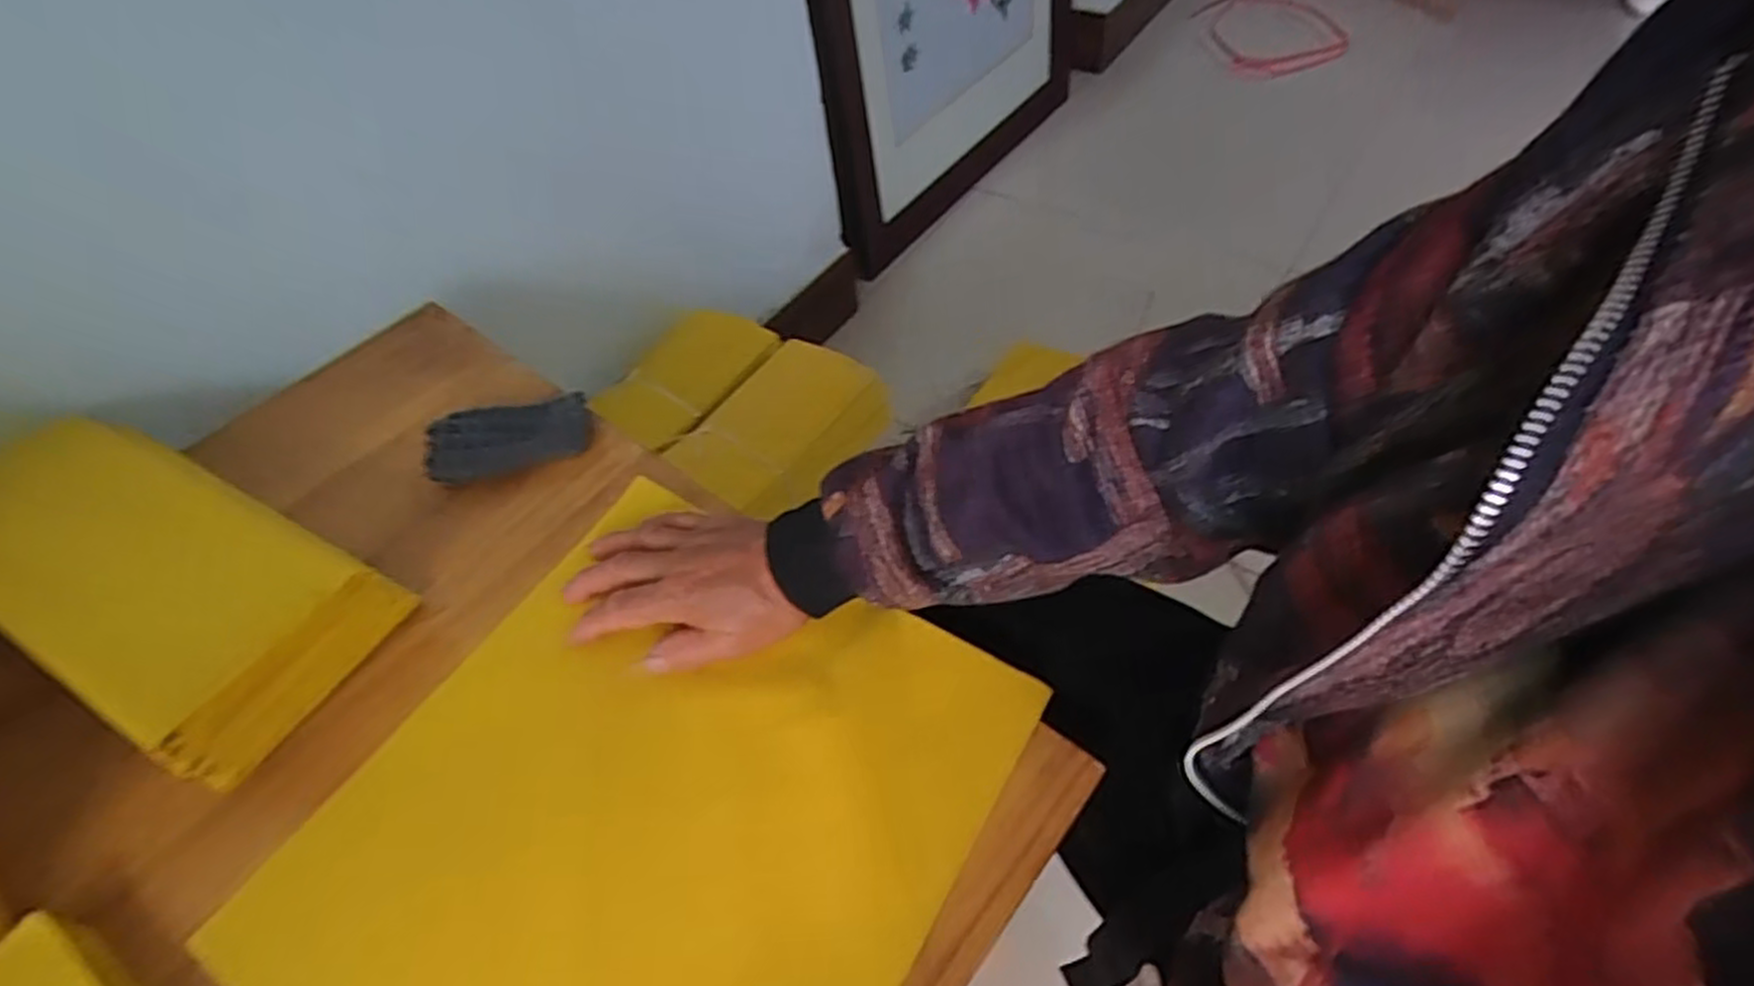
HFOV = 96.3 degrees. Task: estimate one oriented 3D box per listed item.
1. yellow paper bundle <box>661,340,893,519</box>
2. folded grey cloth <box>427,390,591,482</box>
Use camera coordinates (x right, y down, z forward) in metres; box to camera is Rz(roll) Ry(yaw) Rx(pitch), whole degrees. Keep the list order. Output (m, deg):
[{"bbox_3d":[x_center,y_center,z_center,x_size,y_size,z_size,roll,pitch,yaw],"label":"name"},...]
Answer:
[{"bbox_3d":[-0.103,-0.072,0.849,0.141,0.065,0.222,33,62,28],"label":"yellow paper bundle"},{"bbox_3d":[-0.257,-0.038,0.552,0.114,0.037,0.048,-16,51,-8],"label":"folded grey cloth"}]

